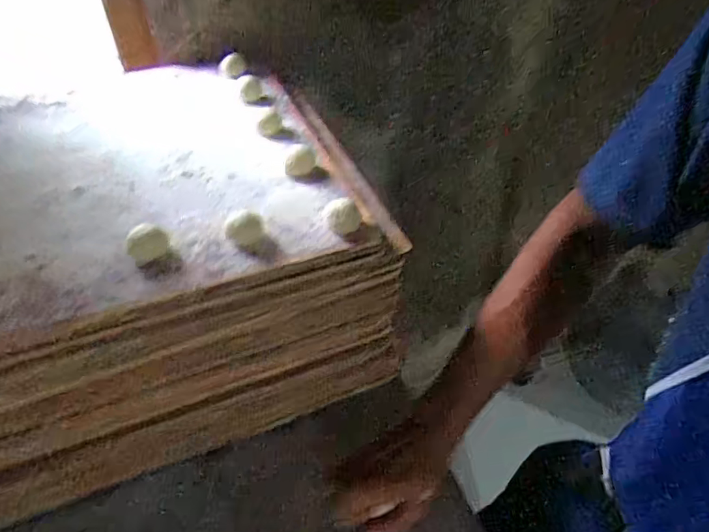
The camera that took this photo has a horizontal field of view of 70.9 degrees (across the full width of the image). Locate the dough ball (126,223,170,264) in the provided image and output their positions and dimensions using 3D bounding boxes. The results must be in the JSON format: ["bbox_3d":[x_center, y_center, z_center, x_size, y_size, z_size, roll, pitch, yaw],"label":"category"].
[{"bbox_3d":[-0.169,-0.017,0.408,0.032,0.020,0.032,0,45,0],"label":"dough ball"}]

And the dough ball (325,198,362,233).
[{"bbox_3d":[-0.010,-0.042,0.432,0.030,0.025,0.029,0,45,0],"label":"dough ball"}]

